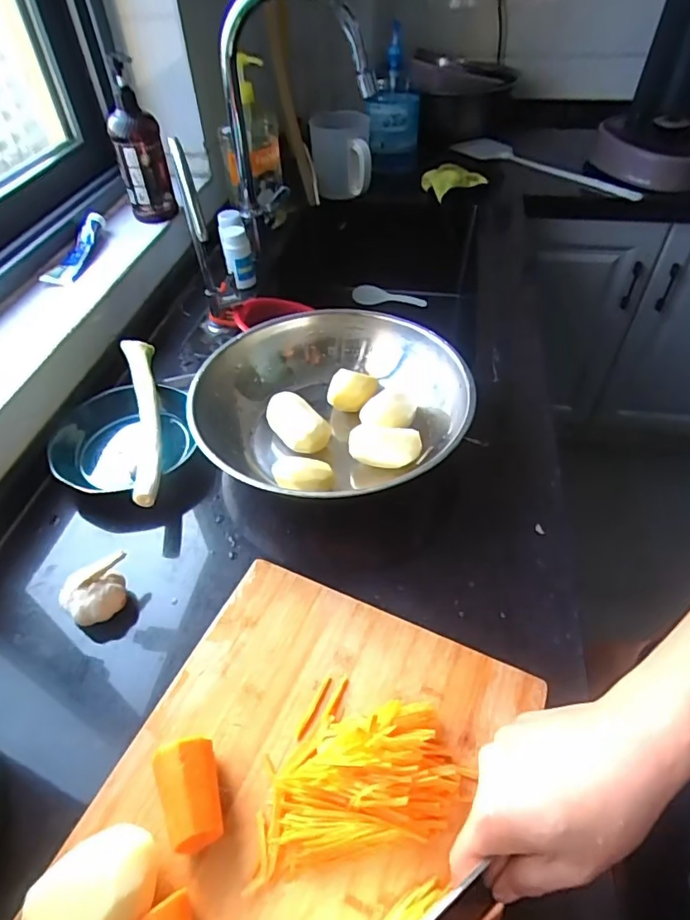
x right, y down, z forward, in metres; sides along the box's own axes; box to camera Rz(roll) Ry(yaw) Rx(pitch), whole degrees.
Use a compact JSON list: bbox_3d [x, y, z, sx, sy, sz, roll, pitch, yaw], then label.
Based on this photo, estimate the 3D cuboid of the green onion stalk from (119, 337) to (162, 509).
[{"bbox_3d":[-0.228,-0.050,0.605,0.033,0.030,0.257,-13,48,-10],"label":"green onion stalk"}]

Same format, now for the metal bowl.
[{"bbox_3d":[-0.017,-0.061,0.624,0.301,0.090,0.286,-1,47,1],"label":"metal bowl"}]

